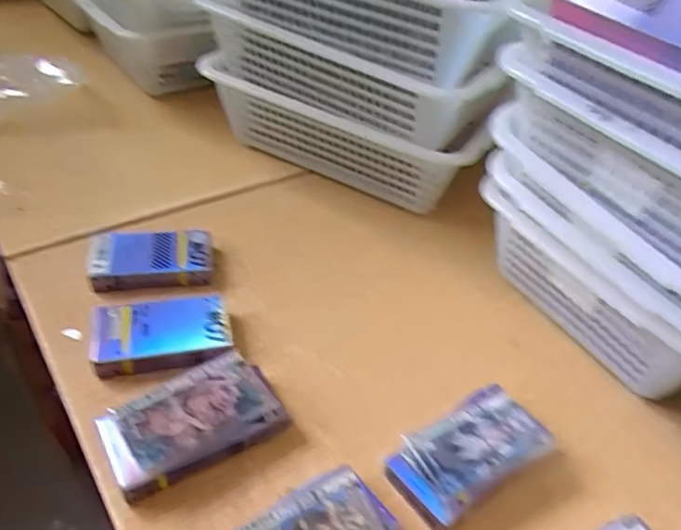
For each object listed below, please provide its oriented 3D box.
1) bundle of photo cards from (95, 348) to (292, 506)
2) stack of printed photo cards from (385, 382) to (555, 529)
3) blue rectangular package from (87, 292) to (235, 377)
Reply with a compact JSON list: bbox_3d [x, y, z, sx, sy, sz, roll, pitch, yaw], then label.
[{"bbox_3d":[-0.107,0.115,0.420,0.121,0.034,0.066,-19,47,-28],"label":"bundle of photo cards"},{"bbox_3d":[0.096,0.140,0.425,0.118,0.031,0.063,-21,49,-30],"label":"stack of printed photo cards"},{"bbox_3d":[-0.151,0.060,0.488,0.111,0.022,0.069,-5,42,-15],"label":"blue rectangular package"}]

